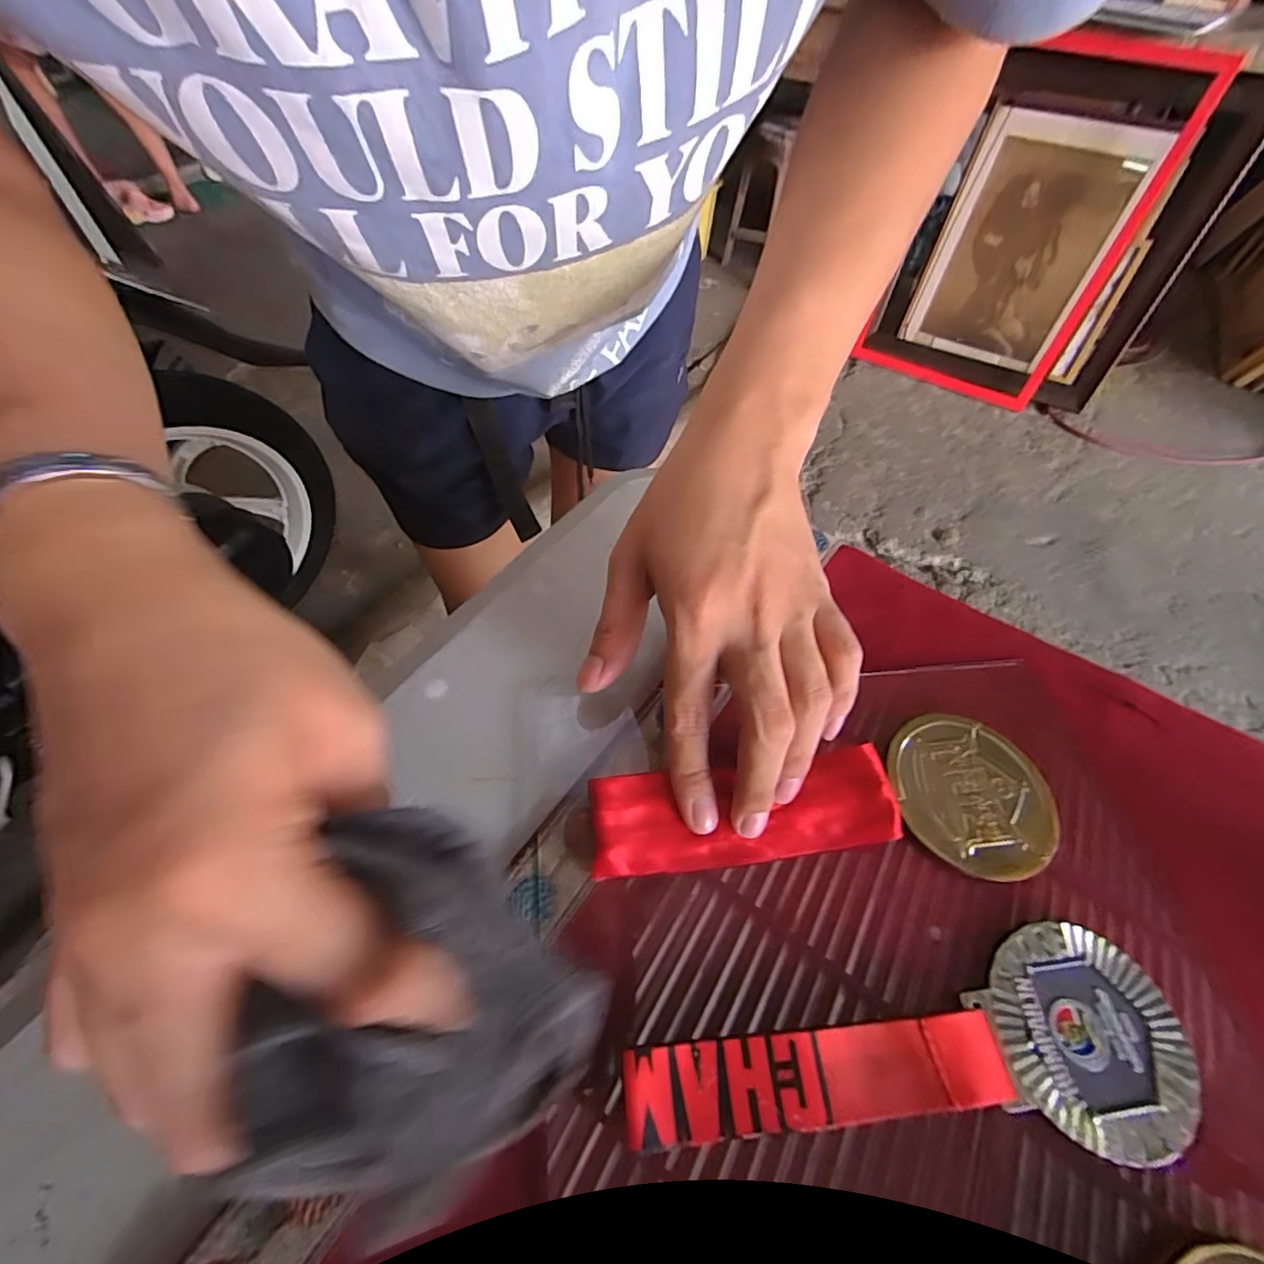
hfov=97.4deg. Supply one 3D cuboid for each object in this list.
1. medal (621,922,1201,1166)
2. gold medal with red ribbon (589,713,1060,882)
[{"bbox_3d":[0.096,0.141,0.193,0.197,0.020,0.062,0,54,-2],"label":"medal"},{"bbox_3d":[0.084,0.072,0.235,0.200,0.014,0.068,-4,55,-7],"label":"gold medal with red ribbon"}]

